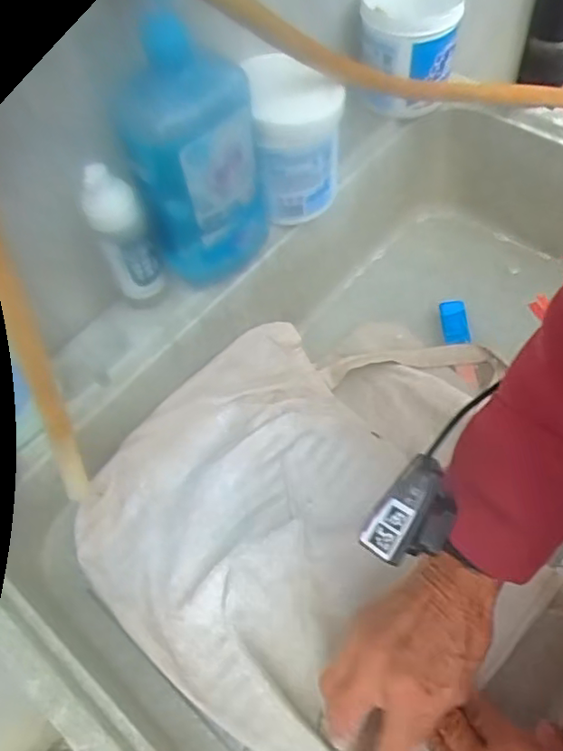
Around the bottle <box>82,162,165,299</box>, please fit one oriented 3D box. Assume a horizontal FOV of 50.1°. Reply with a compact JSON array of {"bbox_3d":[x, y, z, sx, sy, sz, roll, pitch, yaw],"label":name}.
[{"bbox_3d":[-0.141,-0.124,0.538,0.042,0.135,0.034,-26,60,-8],"label":"bottle"}]

